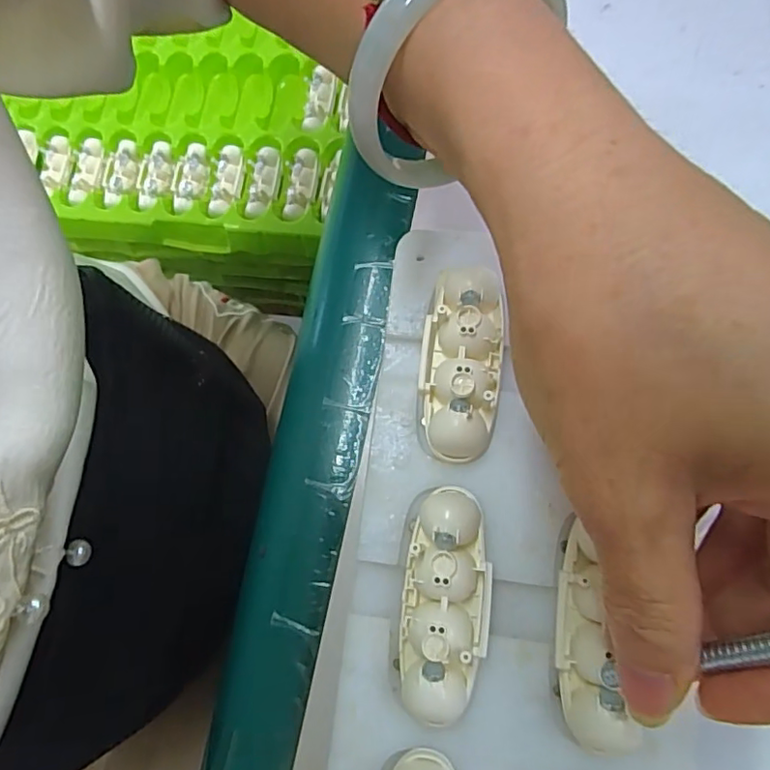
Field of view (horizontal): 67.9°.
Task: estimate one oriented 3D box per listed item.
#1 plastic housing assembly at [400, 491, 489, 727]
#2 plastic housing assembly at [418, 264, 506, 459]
[{"bbox_3d":[0.017,0.062,0.164,0.023,0.014,0.061,2,76,9],"label":"plastic housing assembly"},{"bbox_3d":[0.025,-0.009,0.182,0.025,0.018,0.063,4,76,9],"label":"plastic housing assembly"}]

